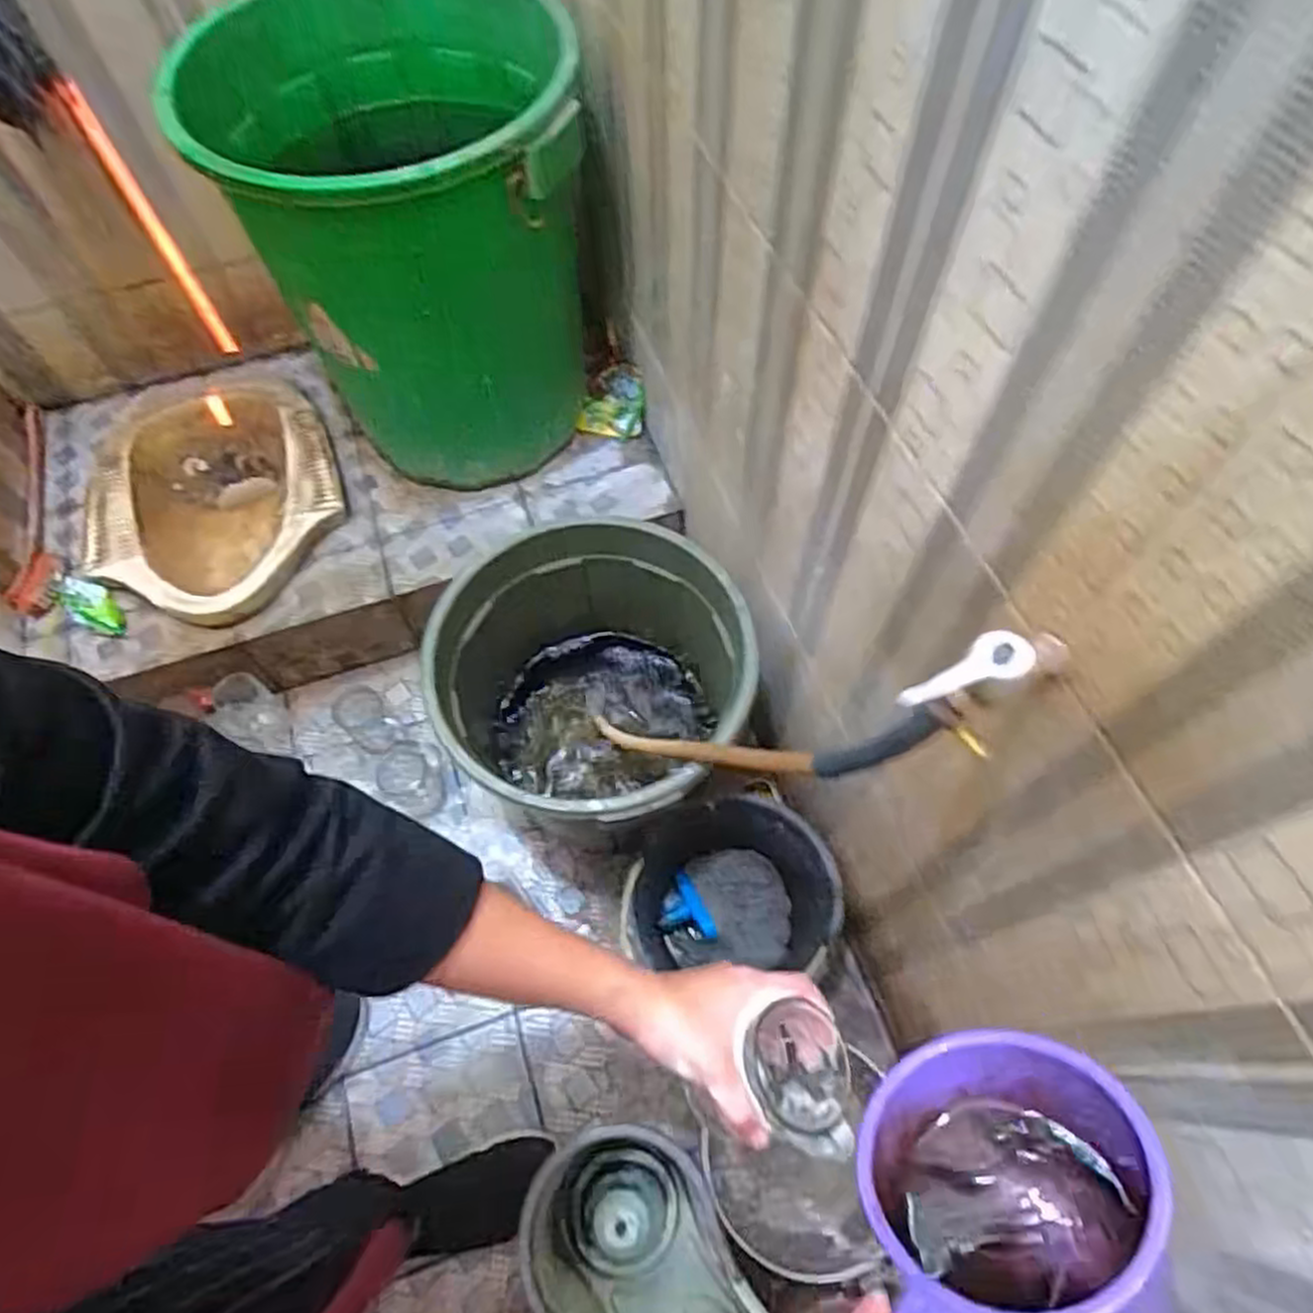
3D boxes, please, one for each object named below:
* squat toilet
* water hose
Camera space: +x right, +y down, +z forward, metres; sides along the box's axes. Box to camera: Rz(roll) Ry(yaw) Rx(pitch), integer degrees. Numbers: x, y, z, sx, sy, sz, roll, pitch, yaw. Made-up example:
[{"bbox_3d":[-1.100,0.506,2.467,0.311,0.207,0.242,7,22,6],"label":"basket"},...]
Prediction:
[{"bbox_3d":[-0.742,-0.241,1.312,0.386,0.156,0.447,-9,62,-4],"label":"squat toilet"},{"bbox_3d":[0.053,0.086,0.831,0.043,0.772,0.060,-46,103,-20],"label":"water hose"}]

